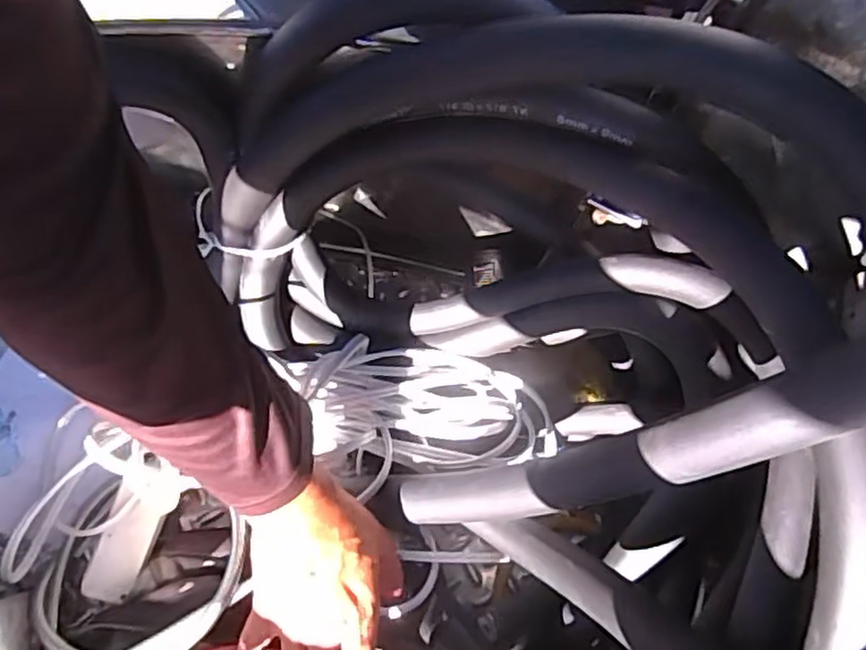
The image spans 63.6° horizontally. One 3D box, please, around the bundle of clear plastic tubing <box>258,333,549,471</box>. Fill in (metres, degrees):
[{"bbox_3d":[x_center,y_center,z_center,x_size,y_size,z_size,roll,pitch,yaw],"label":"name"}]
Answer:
[{"bbox_3d":[-0.014,0.067,0.573,0.220,0.069,0.086,9,66,7],"label":"bundle of clear plastic tubing"}]

